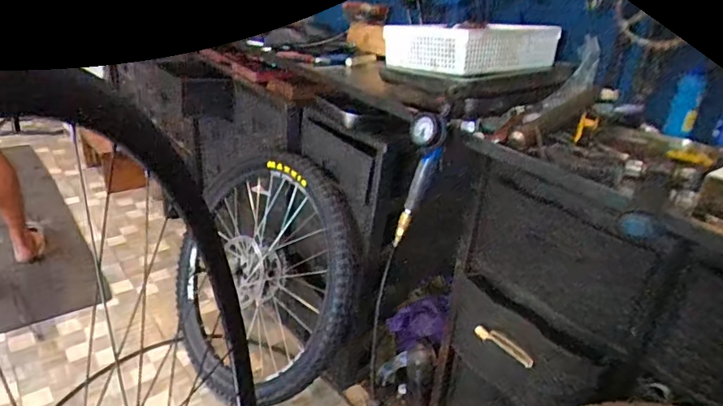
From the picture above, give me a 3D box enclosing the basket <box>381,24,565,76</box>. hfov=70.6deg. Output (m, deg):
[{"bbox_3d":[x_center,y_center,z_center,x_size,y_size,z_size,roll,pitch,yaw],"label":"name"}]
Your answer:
[{"bbox_3d":[0.247,-0.358,1.141,0.343,0.092,0.246,-17,34,-36],"label":"basket"}]

